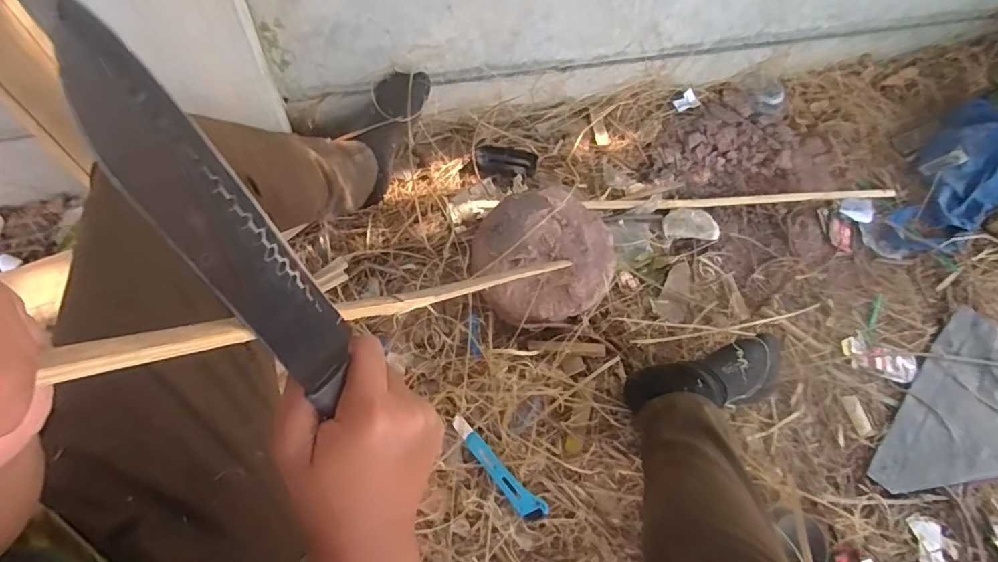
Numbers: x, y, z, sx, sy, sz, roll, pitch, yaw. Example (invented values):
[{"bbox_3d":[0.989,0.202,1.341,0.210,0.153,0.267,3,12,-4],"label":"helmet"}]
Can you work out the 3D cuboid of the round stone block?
[{"bbox_3d":[0.065,-0.034,0.829,0.215,0.115,0.198,2,63,-5],"label":"round stone block"}]

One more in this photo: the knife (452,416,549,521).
[{"bbox_3d":[-0.005,0.263,0.731,0.174,0.020,0.033,40,64,22],"label":"knife"}]

